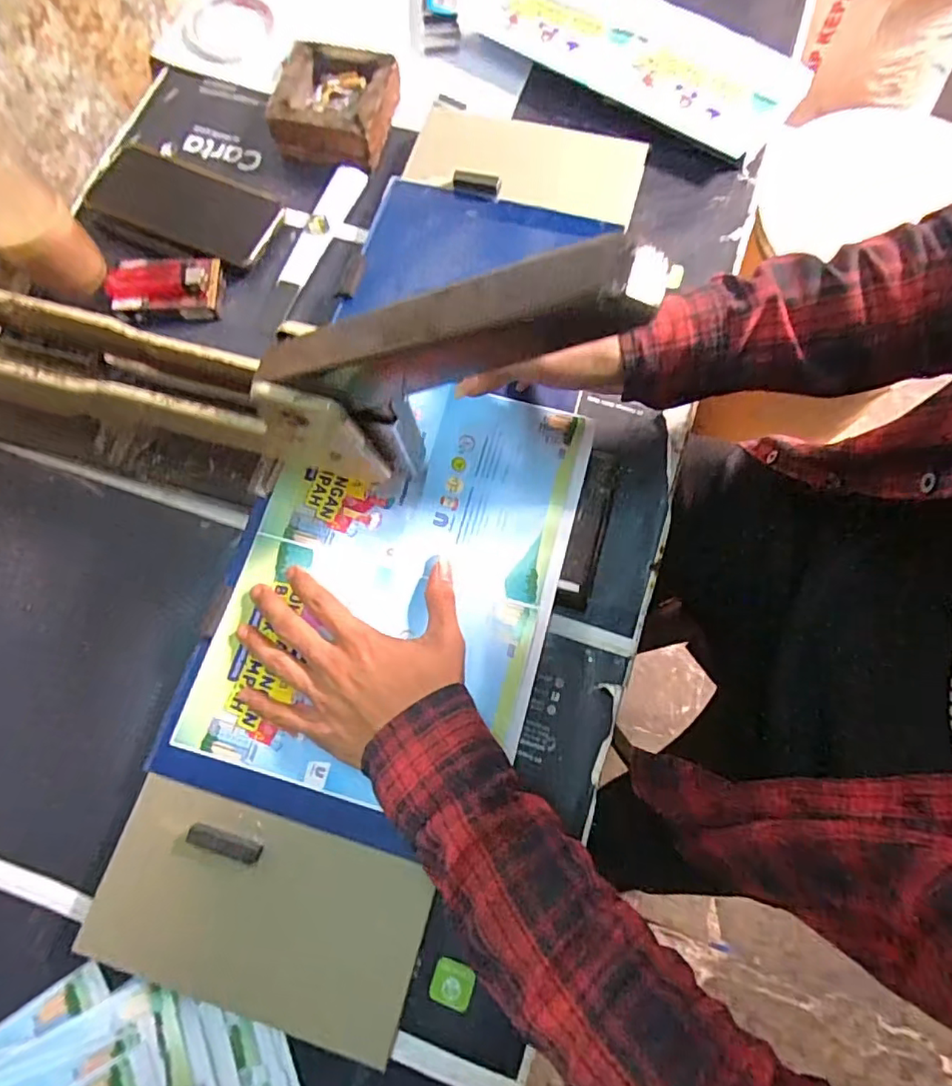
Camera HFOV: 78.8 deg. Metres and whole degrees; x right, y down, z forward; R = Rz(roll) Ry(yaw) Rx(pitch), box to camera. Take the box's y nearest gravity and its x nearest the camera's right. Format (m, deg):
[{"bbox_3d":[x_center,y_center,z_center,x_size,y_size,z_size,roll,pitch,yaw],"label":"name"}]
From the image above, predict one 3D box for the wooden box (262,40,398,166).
[{"bbox_3d":[-0.127,-0.401,0.533,0.103,0.043,0.101,8,75,4],"label":"wooden box"}]

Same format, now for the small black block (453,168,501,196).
[{"bbox_3d":[0.000,-0.305,0.491,0.041,0.016,0.011,10,75,5],"label":"small black block"}]

